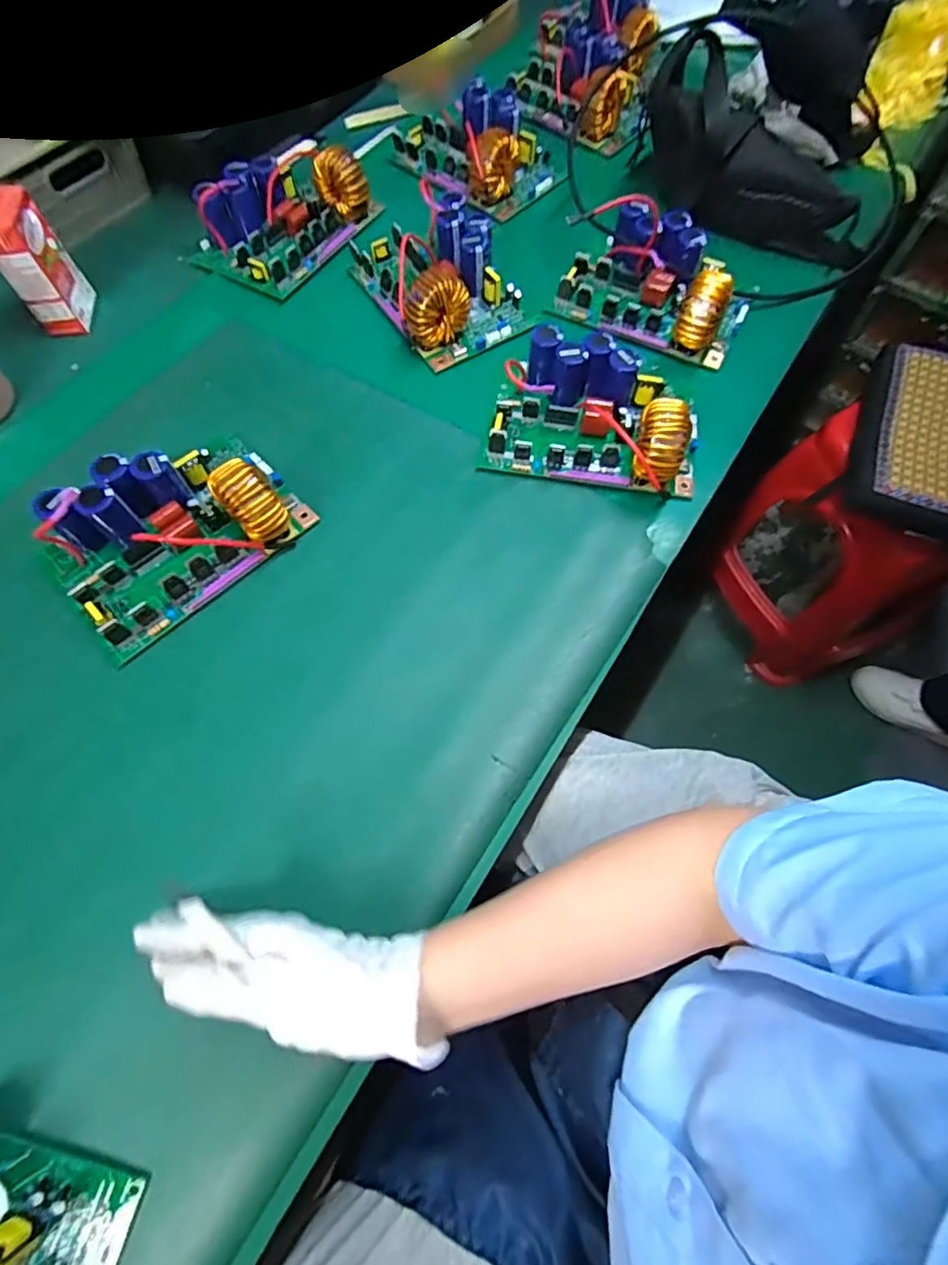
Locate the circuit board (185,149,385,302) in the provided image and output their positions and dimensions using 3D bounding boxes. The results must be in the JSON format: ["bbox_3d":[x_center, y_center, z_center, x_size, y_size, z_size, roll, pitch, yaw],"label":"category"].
[{"bbox_3d":[-0.213,-0.476,0.621,0.136,0.059,0.198,36,71,14],"label":"circuit board"}]

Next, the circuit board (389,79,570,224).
[{"bbox_3d":[0.005,-0.600,0.674,0.136,0.068,0.192,-42,73,-16],"label":"circuit board"}]

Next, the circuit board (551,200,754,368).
[{"bbox_3d":[0.195,-0.367,0.571,0.188,0.059,0.132,30,70,12],"label":"circuit board"}]

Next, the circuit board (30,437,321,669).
[{"bbox_3d":[-0.252,-0.090,0.453,0.196,0.063,0.134,-40,73,-16],"label":"circuit board"}]

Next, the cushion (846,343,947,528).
[{"bbox_3d":[0.707,-0.290,0.816,0.244,0.043,0.326,21,68,8],"label":"cushion"}]

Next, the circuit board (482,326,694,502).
[{"bbox_3d":[0.113,-0.201,0.498,0.188,0.065,0.130,15,67,6],"label":"circuit board"}]

